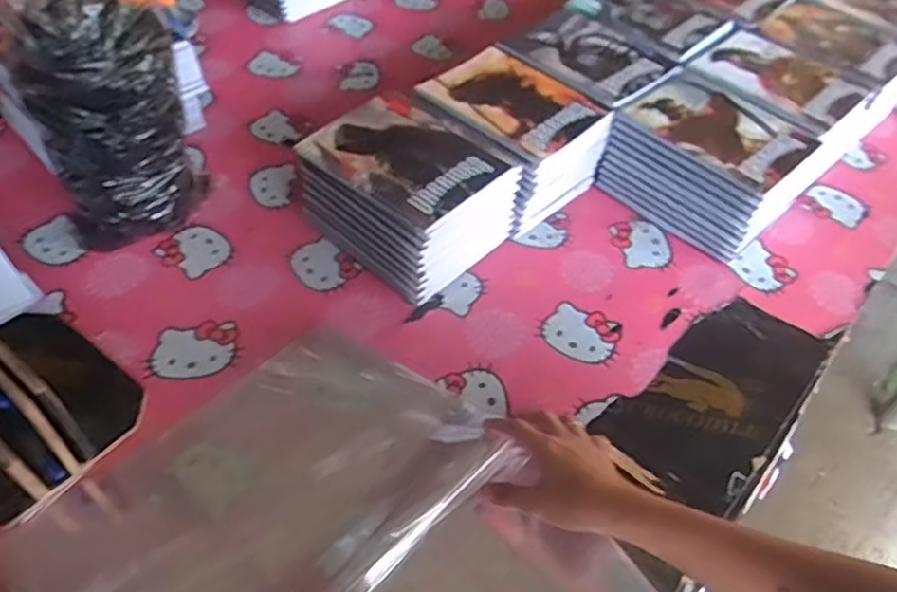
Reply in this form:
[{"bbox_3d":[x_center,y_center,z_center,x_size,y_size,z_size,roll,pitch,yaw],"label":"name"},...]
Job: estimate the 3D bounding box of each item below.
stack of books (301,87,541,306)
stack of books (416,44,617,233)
[{"bbox_3d":[-0.042,-0.125,0.785,0.180,0.118,0.196,-35,60,-29],"label":"stack of books"},{"bbox_3d":[0.077,-0.203,0.862,0.200,0.122,0.171,37,56,25],"label":"stack of books"}]

